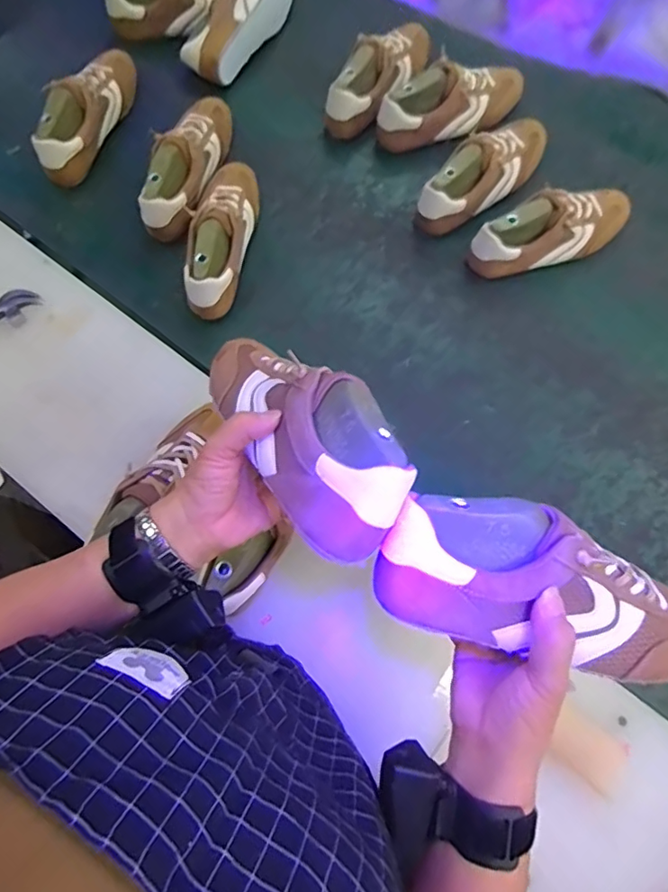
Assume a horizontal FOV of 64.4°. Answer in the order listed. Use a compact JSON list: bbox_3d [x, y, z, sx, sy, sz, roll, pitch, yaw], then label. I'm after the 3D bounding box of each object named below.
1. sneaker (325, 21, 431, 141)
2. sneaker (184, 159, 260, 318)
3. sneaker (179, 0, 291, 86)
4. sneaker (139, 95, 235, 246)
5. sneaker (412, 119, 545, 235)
[{"bbox_3d":[0.084,-0.604,0.839,0.080,0.086,0.258,32,74,8],"label":"sneaker"},{"bbox_3d":[-0.155,-0.307,0.740,0.078,0.078,0.253,3,73,1],"label":"sneaker"},{"bbox_3d":[-0.155,-0.704,0.872,0.075,0.078,0.241,31,75,9],"label":"sneaker"},{"bbox_3d":[-0.213,-0.428,0.783,0.076,0.068,0.249,11,72,2],"label":"sneaker"},{"bbox_3d":[0.229,-0.404,0.779,0.252,0.091,0.075,-40,77,-11],"label":"sneaker"}]

